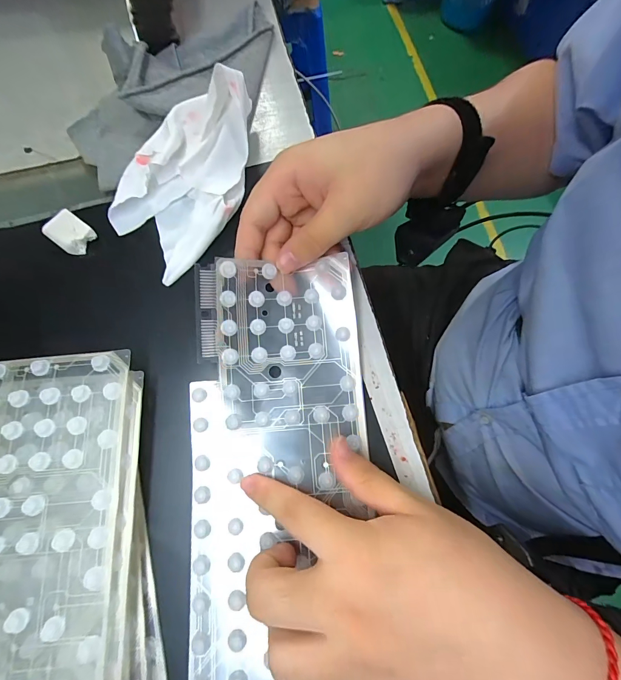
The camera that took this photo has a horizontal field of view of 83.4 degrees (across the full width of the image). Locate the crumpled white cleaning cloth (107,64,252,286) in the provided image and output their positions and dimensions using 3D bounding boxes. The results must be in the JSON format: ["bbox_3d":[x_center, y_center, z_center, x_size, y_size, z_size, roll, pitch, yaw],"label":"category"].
[{"bbox_3d":[-0.087,-0.127,0.264,0.089,0.023,0.142,40,92,6],"label":"crumpled white cleaning cloth"}]

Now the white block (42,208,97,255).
[{"bbox_3d":[-0.183,-0.081,0.267,0.032,0.014,0.025,35,76,11],"label":"white block"}]

